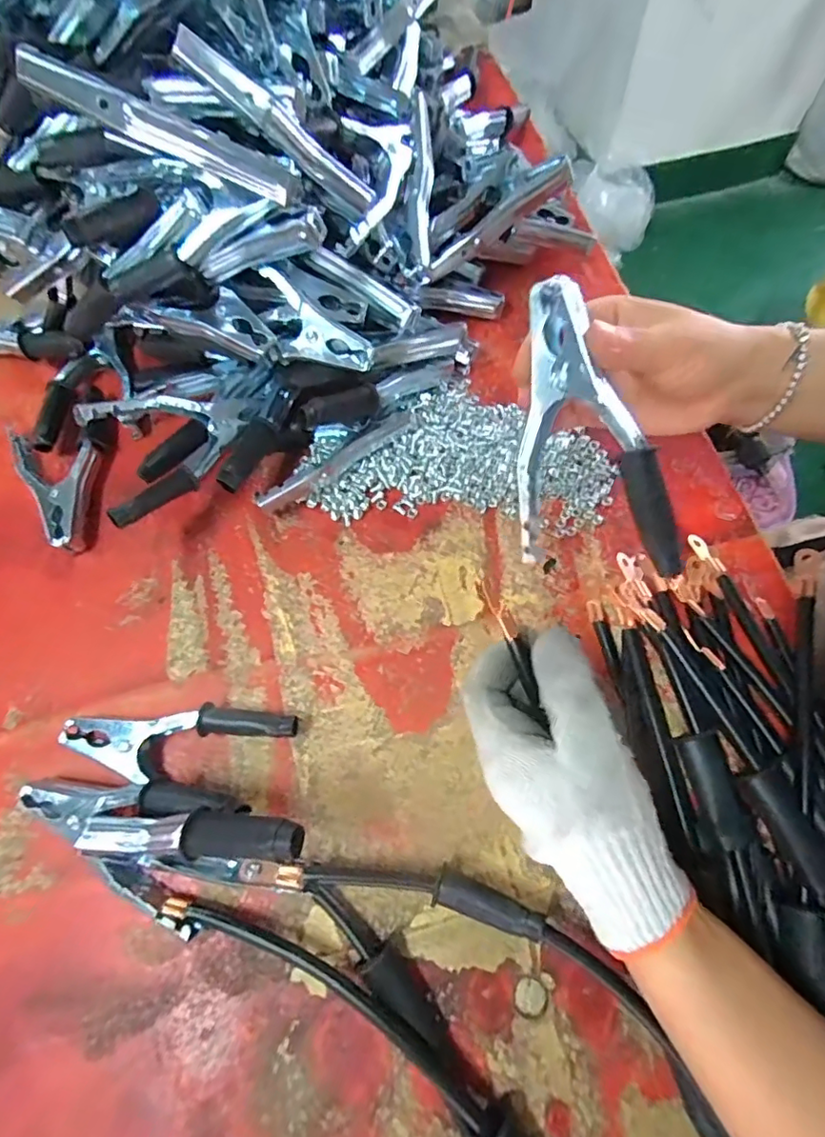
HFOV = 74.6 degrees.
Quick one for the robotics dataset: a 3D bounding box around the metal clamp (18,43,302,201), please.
[{"bbox_3d":[-0.132,-0.237,0.293,0.139,0.019,0.017,13,67,-21],"label":"metal clamp"}]

